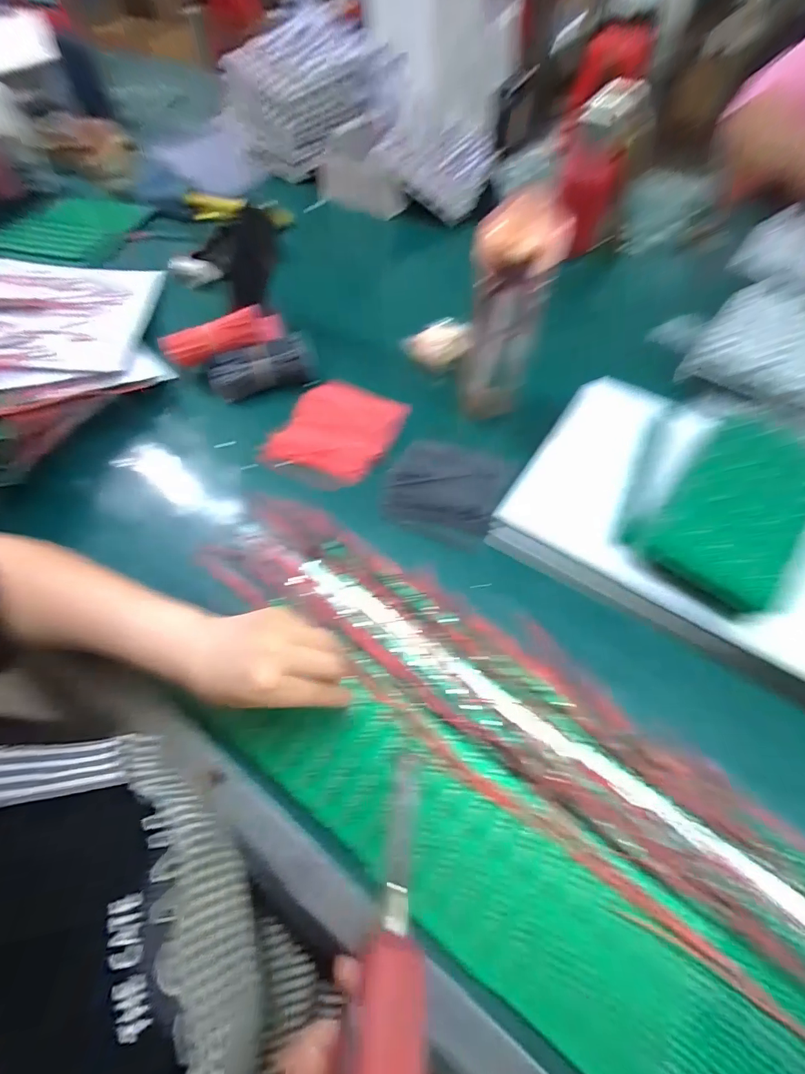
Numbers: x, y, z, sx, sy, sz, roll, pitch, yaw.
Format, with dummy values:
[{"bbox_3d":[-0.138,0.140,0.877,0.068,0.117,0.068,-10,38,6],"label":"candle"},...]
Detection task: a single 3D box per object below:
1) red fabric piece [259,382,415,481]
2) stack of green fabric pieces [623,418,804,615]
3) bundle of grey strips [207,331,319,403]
[{"bbox_3d":[-0.077,-0.131,0.501,0.134,0.006,0.146,23,65,15],"label":"red fabric piece"},{"bbox_3d":[0.307,-0.027,0.380,0.192,0.039,0.106,-40,68,-18],"label":"stack of green fabric pieces"},{"bbox_3d":[-0.180,-0.219,0.538,0.133,0.034,0.054,-15,61,-6],"label":"bundle of grey strips"}]

